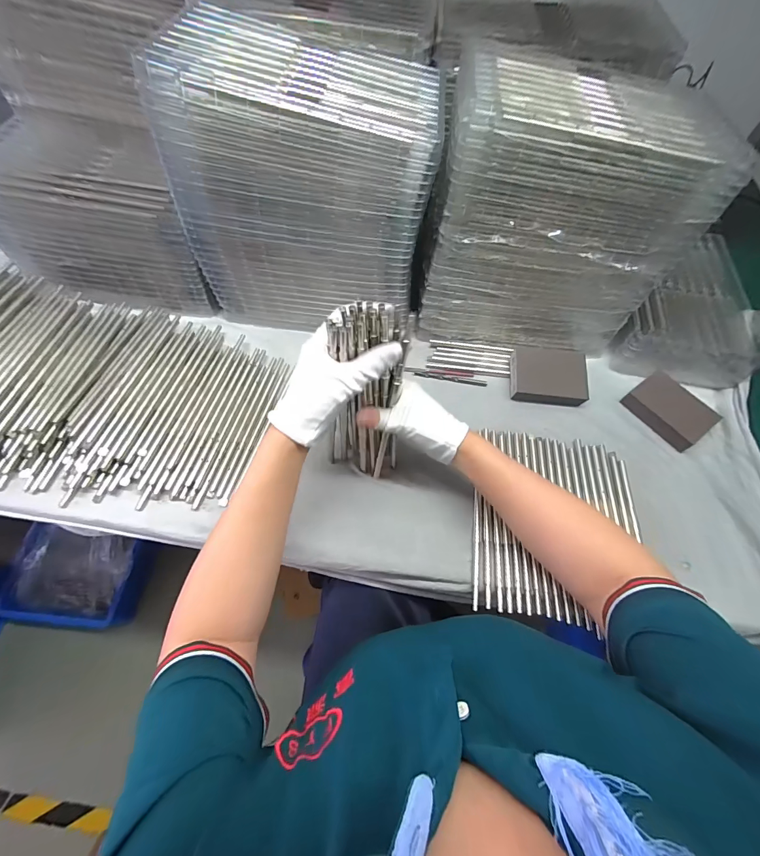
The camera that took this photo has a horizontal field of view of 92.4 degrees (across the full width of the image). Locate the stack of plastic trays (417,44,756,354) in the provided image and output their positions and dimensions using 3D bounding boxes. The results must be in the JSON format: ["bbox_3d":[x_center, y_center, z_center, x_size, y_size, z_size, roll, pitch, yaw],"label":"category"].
[{"bbox_3d":[0.206,-0.264,0.464,0.285,0.262,0.180,3,62,3],"label":"stack of plastic trays"}]

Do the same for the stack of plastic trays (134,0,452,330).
[{"bbox_3d":[-0.085,-0.303,0.472,0.281,0.264,0.194,6,63,0],"label":"stack of plastic trays"}]

